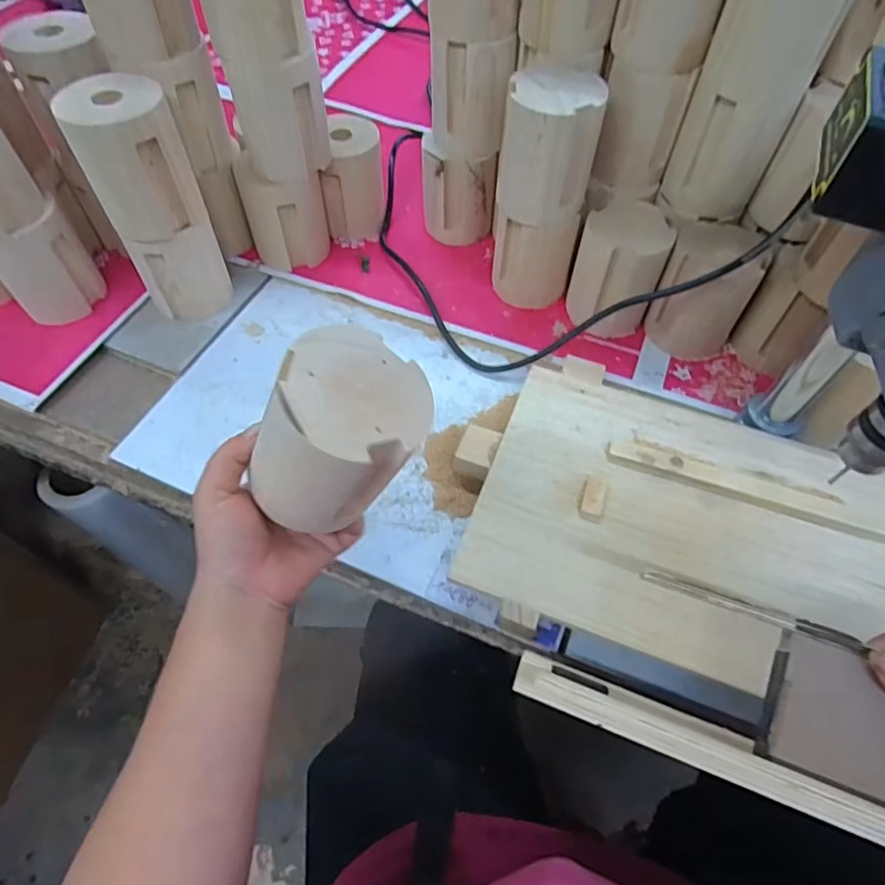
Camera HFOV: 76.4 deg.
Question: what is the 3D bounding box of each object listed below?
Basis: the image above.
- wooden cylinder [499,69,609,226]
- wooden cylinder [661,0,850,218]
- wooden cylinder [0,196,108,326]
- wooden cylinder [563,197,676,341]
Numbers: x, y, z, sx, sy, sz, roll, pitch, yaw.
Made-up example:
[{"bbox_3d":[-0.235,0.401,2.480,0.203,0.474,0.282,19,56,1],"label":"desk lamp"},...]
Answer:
[{"bbox_3d":[0.091,-0.247,0.475,0.077,0.098,0.074,11,59,7],"label":"wooden cylinder"},{"bbox_3d":[0.243,-0.283,0.442,0.079,0.196,0.069,20,60,12],"label":"wooden cylinder"},{"bbox_3d":[-0.386,-0.175,0.542,0.084,0.097,0.076,-40,66,-22],"label":"wooden cylinder"},{"bbox_3d":[0.164,-0.162,0.531,0.078,0.098,0.079,15,59,9],"label":"wooden cylinder"}]

